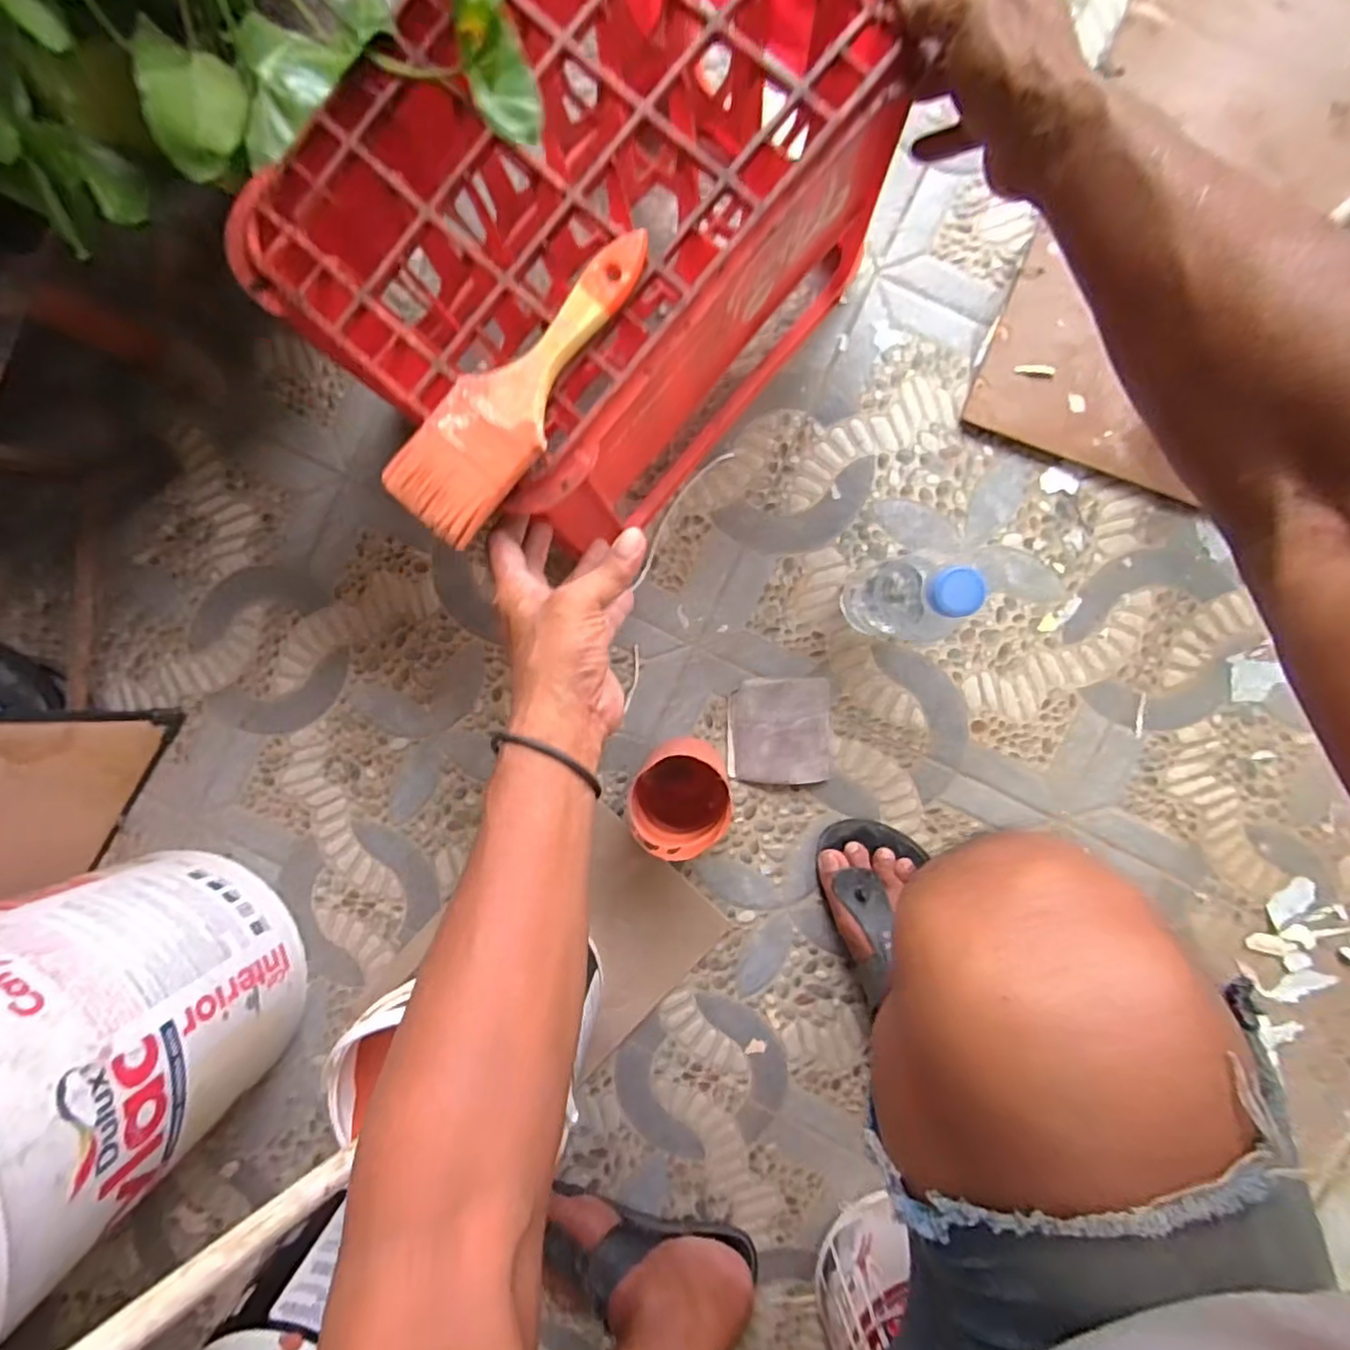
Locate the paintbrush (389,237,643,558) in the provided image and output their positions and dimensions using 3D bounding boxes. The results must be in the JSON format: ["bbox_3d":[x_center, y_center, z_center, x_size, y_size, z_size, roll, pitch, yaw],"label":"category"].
[{"bbox_3d":[-0.086,-0.171,0.378,0.062,0.012,0.201,41,94,1],"label":"paintbrush"}]

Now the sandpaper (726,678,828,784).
[{"bbox_3d":[0.103,0.056,0.634,0.099,0.020,0.103,-1,92,3],"label":"sandpaper"}]

